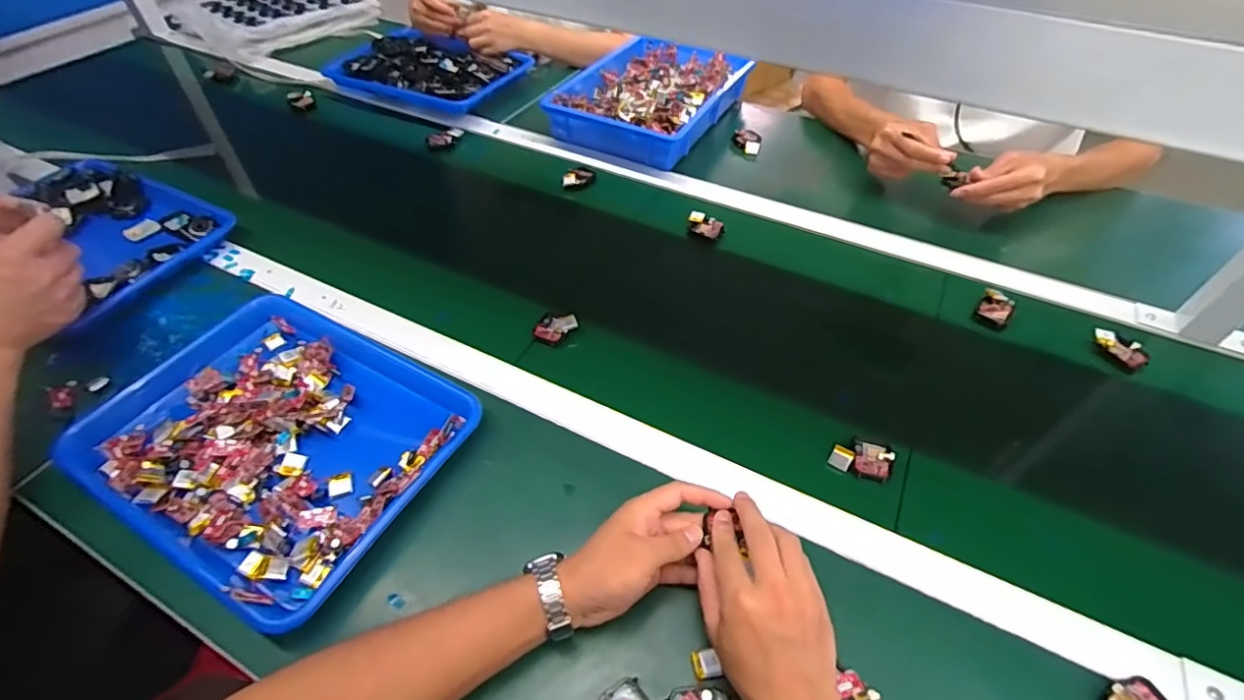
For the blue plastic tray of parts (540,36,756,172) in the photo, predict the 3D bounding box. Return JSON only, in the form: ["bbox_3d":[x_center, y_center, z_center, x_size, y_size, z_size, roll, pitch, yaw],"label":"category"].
[{"bbox_3d":[0.053,-0.446,0.974,0.261,0.056,0.341,22,52,18],"label":"blue plastic tray of parts"}]

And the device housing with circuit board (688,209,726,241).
[{"bbox_3d":[0.116,-0.175,0.777,0.052,0.017,0.025,30,55,24],"label":"device housing with circuit board"}]

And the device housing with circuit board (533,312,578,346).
[{"bbox_3d":[-0.077,-0.025,0.647,0.044,0.020,0.038,16,51,14],"label":"device housing with circuit board"}]

